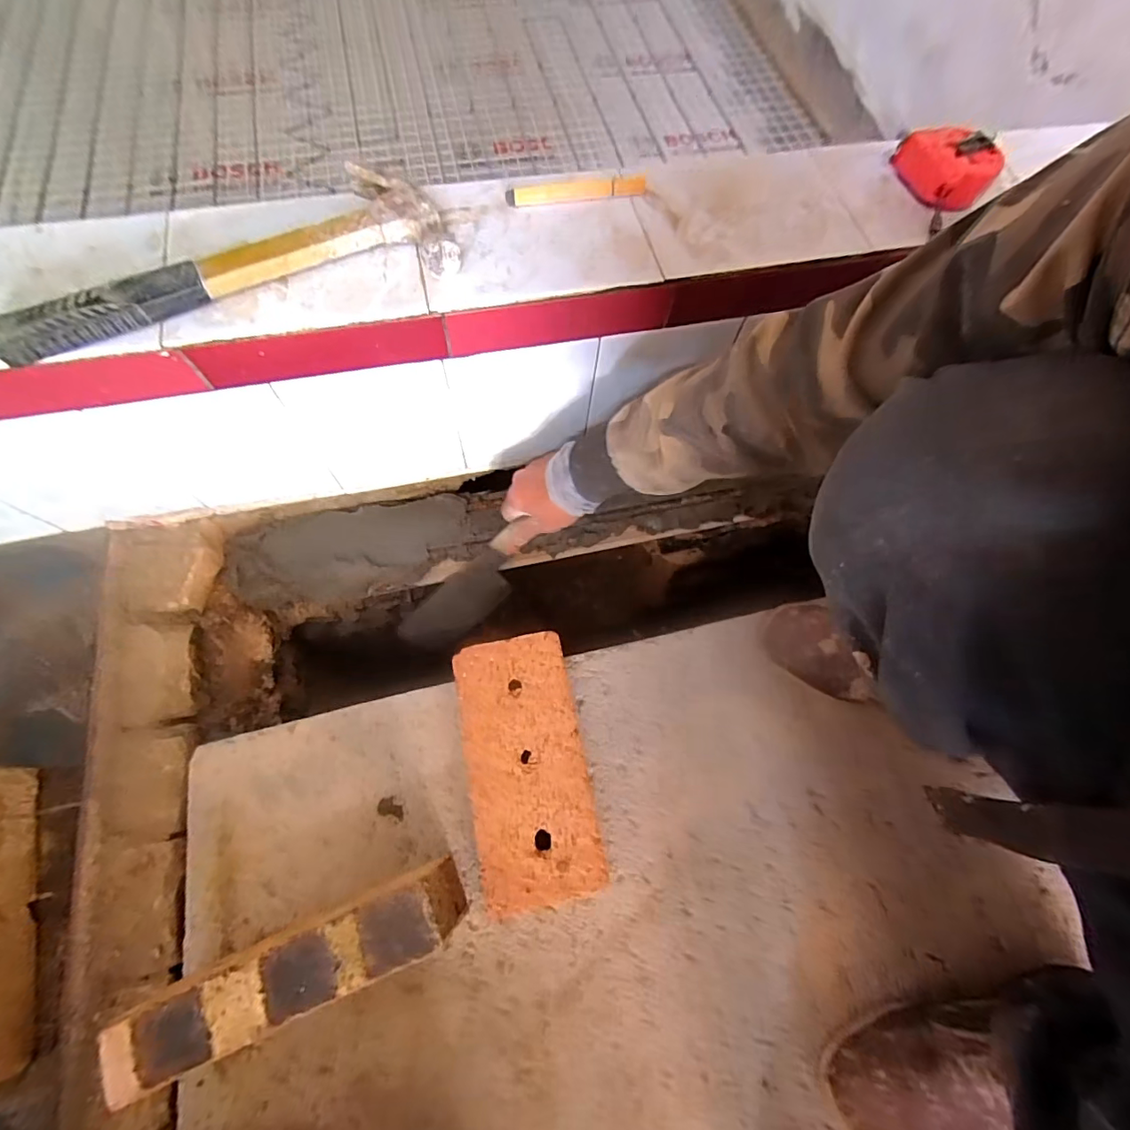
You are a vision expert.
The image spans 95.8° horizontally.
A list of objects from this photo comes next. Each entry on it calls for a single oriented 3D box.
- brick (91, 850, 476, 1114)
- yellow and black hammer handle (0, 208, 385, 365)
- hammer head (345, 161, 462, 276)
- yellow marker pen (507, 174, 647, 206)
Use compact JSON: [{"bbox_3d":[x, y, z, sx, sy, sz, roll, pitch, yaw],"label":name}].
[{"bbox_3d":[-0.201,0.313,0.410,0.232,0.111,0.051,-21,70,-10],"label":"brick"},{"bbox_3d":[-0.275,-0.216,0.385,0.274,0.018,0.031,-26,71,-12],"label":"yellow and black hammer handle"},{"bbox_3d":[-0.135,-0.291,0.422,0.045,0.027,0.129,-29,72,-13],"label":"hammer head"},{"bbox_3d":[0.011,-0.336,0.459,0.127,0.015,0.014,-11,69,-7],"label":"yellow marker pen"}]

